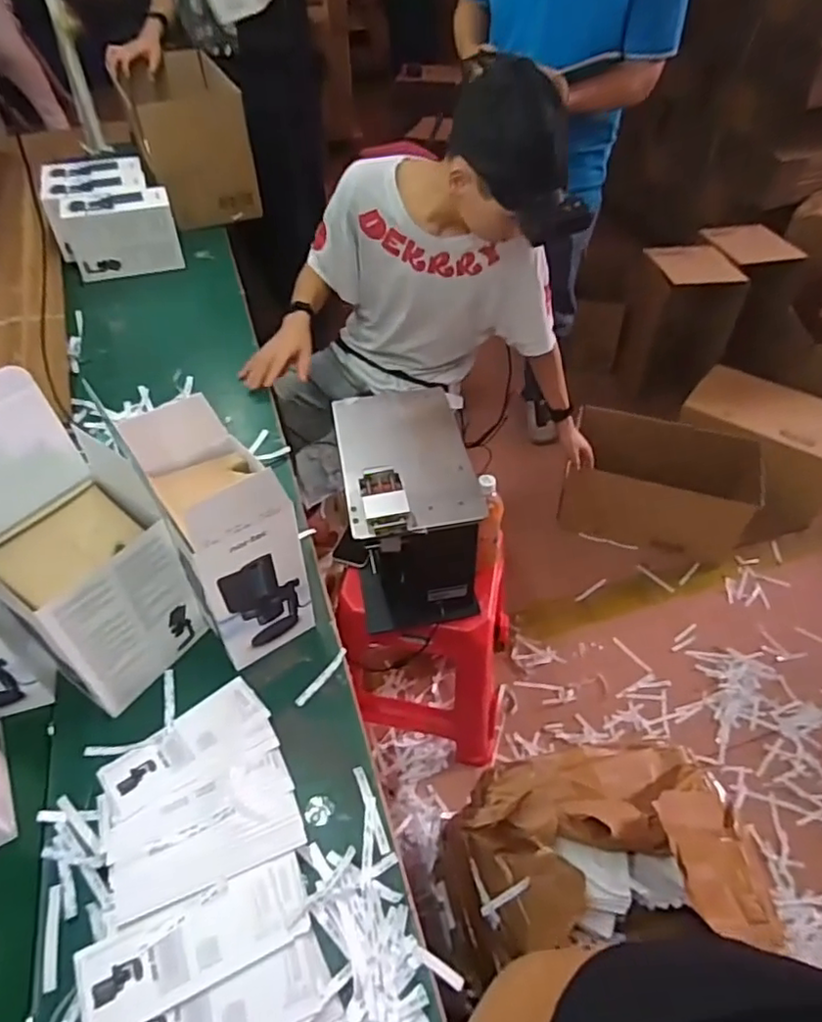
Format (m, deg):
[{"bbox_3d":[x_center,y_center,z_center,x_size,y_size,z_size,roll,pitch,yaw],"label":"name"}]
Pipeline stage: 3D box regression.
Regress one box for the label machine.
[{"bbox_3d":[-0.006,-0.002,1.143,0.229,0.321,0.345,-9,48,-9],"label":"label machine"}]

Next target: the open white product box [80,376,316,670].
[{"bbox_3d":[-0.220,0.029,0.742,0.118,0.291,0.177,-28,54,-24],"label":"open white product box"}]

